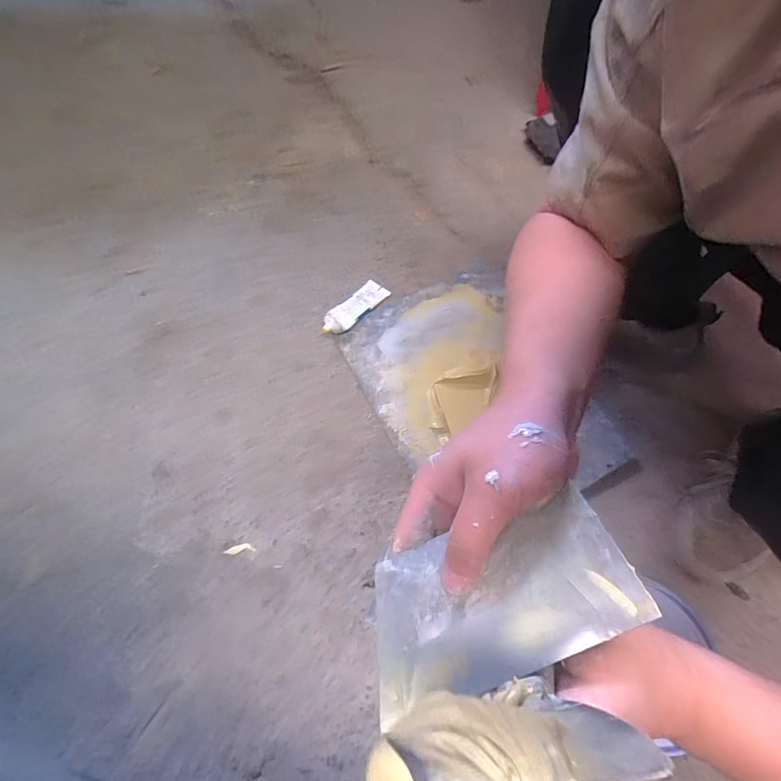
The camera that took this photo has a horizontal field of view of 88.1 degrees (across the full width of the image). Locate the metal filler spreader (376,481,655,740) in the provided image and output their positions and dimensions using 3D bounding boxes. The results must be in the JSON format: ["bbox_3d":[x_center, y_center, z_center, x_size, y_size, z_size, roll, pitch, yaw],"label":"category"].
[{"bbox_3d":[0.052,0.109,0.214,0.139,0.004,0.070,-26,60,5],"label":"metal filler spreader"}]

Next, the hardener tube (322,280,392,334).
[{"bbox_3d":[-0.068,-0.153,0.739,0.051,0.038,0.146,40,76,16],"label":"hardener tube"}]

